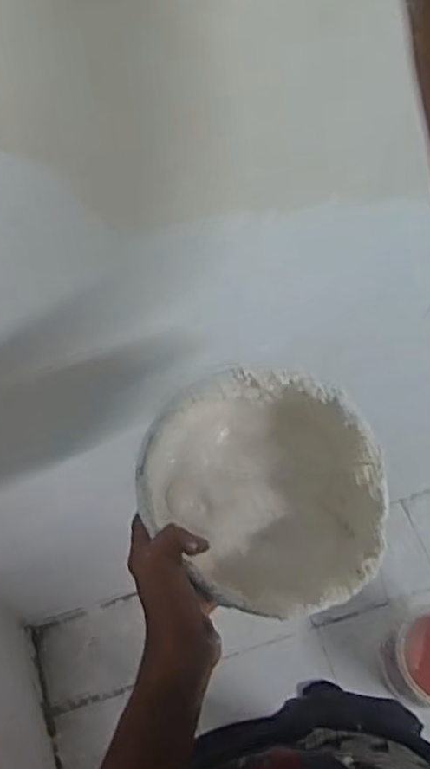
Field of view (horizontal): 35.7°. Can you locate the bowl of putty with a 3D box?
[{"bbox_3d":[0.035,0.084,0.530,0.180,0.070,0.177,1,64,-2],"label":"bowl of putty"}]

